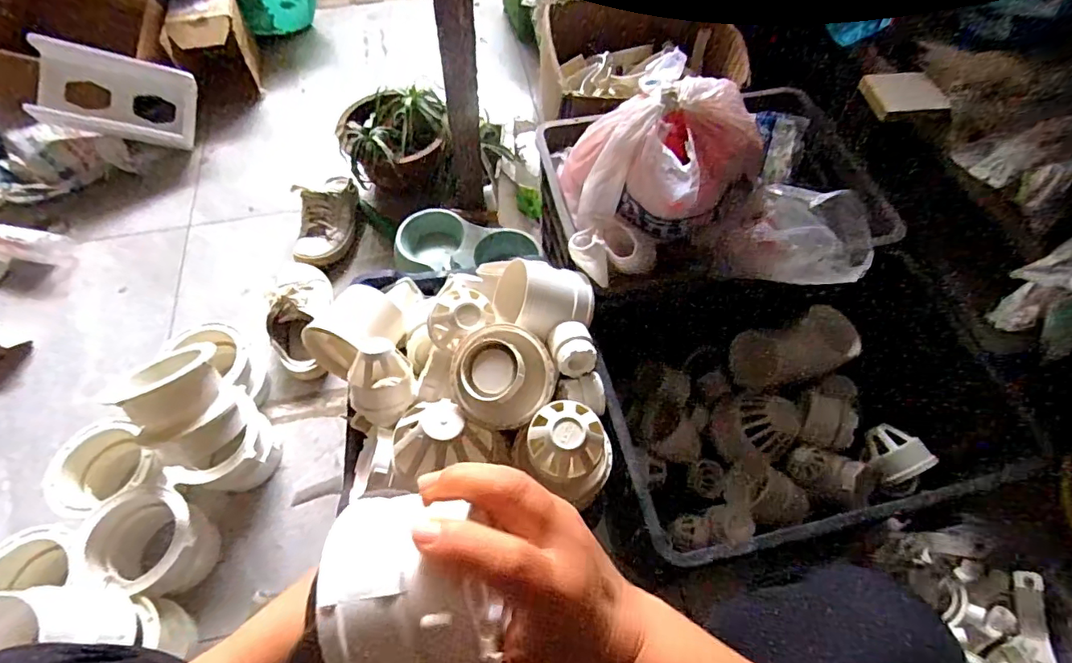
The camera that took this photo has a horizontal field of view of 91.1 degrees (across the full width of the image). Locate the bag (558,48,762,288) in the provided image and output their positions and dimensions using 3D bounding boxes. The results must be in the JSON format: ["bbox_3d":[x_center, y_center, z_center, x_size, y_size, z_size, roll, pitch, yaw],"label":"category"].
[{"bbox_3d":[0.154,-0.209,0.678,0.211,0.180,0.200,-6,61,-4],"label":"bag"}]

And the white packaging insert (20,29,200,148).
[{"bbox_3d":[-0.942,-0.532,1.187,0.305,0.026,0.179,7,96,-17],"label":"white packaging insert"}]

